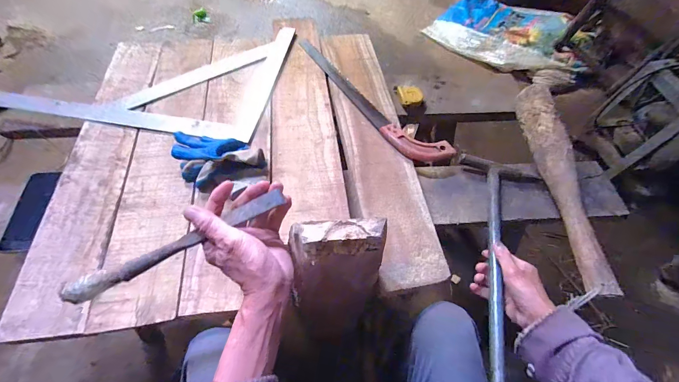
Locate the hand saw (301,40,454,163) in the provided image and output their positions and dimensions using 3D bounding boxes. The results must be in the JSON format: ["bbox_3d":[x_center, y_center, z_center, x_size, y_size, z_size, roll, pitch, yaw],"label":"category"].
[{"bbox_3d":[0.046,-0.212,0.706,0.078,0.017,0.474,-37,65,-22],"label":"hand saw"}]

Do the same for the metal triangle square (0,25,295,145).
[{"bbox_3d":[-0.426,-0.295,0.734,0.561,0.015,0.398,9,58,4],"label":"metal triangle square"}]

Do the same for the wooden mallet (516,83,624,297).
[{"bbox_3d":[0.432,-0.038,0.604,0.047,0.057,0.460,2,58,-1],"label":"wooden mallet"}]

